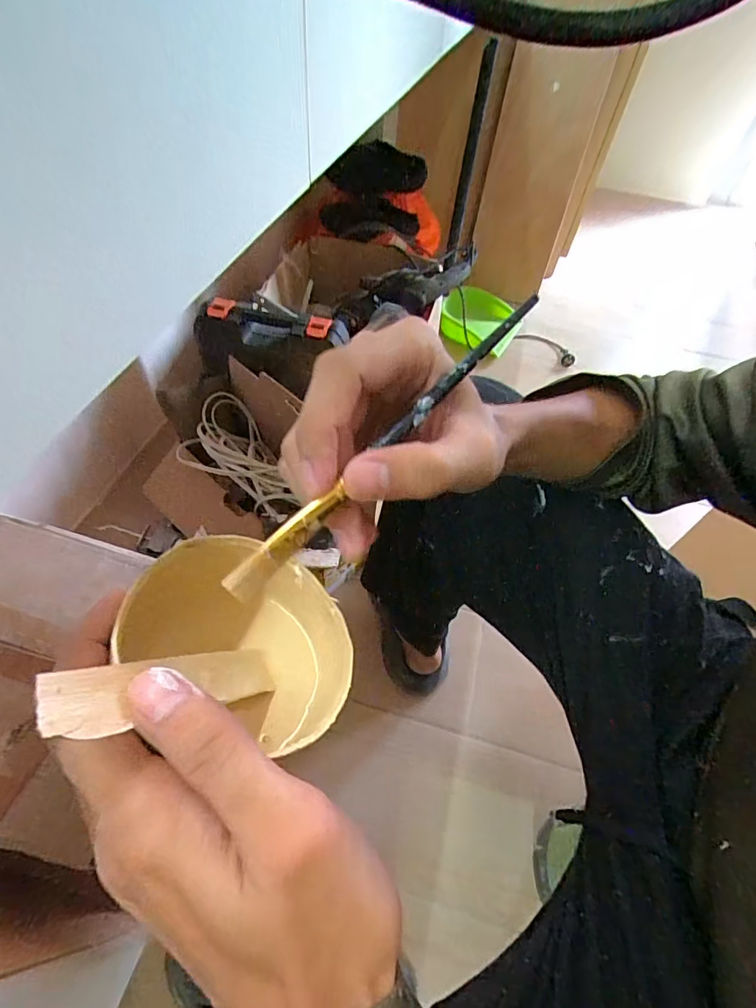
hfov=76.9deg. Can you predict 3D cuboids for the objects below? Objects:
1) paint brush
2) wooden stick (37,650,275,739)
[{"bbox_3d":[0.011,-0.029,0.177,0.007,0.007,0.169,36,69,22],"label":"paint brush"},{"bbox_3d":[-0.065,0.059,0.158,0.008,0.093,0.020,-47,64,2],"label":"wooden stick"}]

